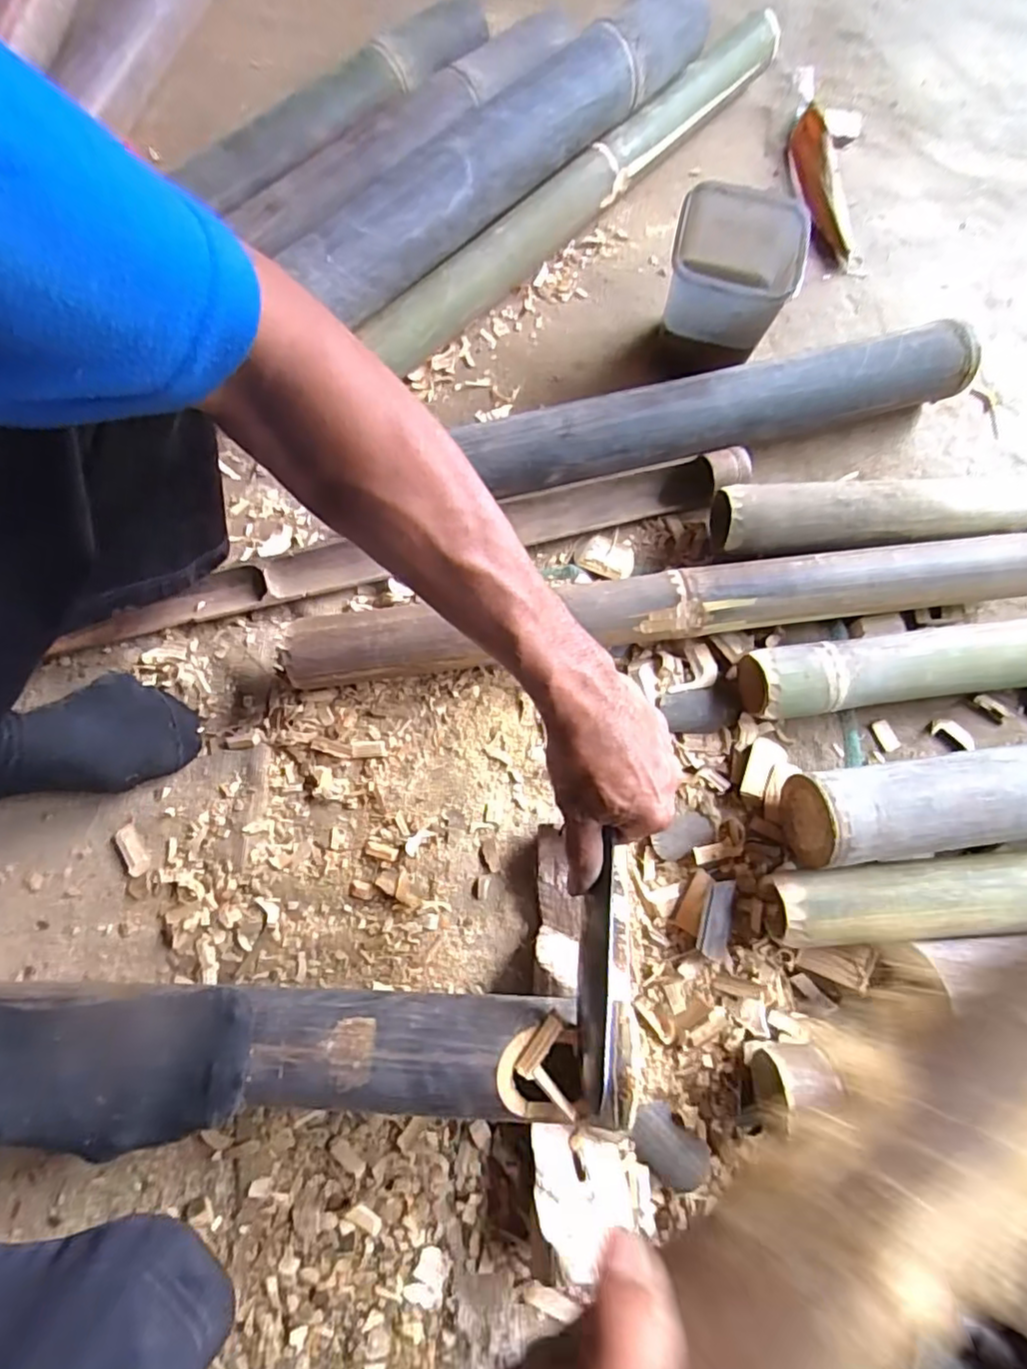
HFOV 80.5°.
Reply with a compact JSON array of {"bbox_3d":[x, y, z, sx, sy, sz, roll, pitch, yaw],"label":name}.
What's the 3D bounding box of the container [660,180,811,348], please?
[{"bbox_3d":[0.196,-0.371,0.548,0.106,0.070,0.100,14,75,4],"label":"container"}]

